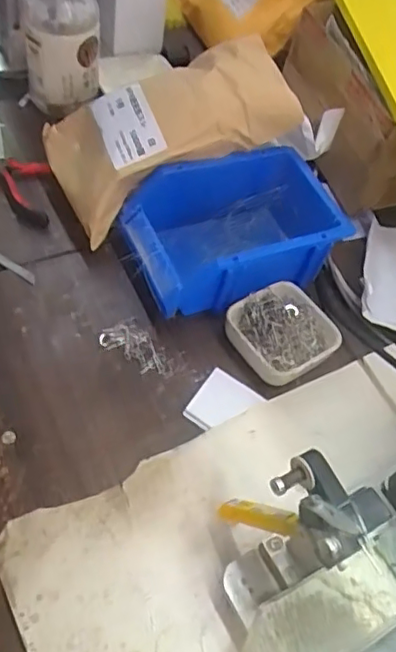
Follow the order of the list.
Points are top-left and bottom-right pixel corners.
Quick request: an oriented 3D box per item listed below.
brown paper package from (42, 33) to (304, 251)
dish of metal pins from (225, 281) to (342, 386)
[{"bbox_3d":[-0.028,-0.183,0.558,0.224,0.064,0.125,-24,59,3],"label":"brown paper package"},{"bbox_3d":[0.073,0.007,0.531,0.087,0.031,0.081,-30,66,-28],"label":"dish of metal pins"}]

